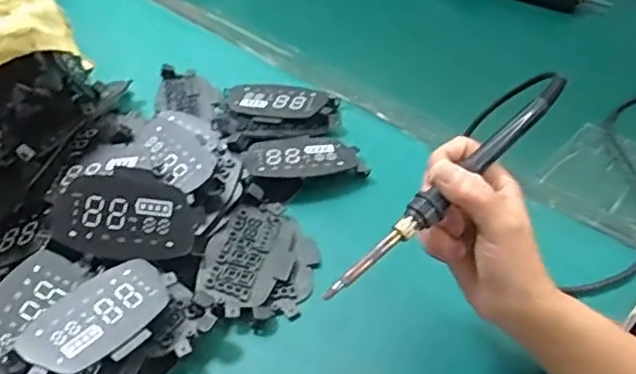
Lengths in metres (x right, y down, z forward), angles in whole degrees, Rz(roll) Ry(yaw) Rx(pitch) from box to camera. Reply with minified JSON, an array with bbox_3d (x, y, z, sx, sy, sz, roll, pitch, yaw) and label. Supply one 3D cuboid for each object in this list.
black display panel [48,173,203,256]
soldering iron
[{"bbox_3d":[-0.146,0.020,0.468,0.103,0.007,0.059,8,90,-9],"label":"black display panel"},{"bbox_3d":[0.084,-0.003,0.380,0.207,0.013,0.016,-41,55,-14],"label":"soldering iron"}]

